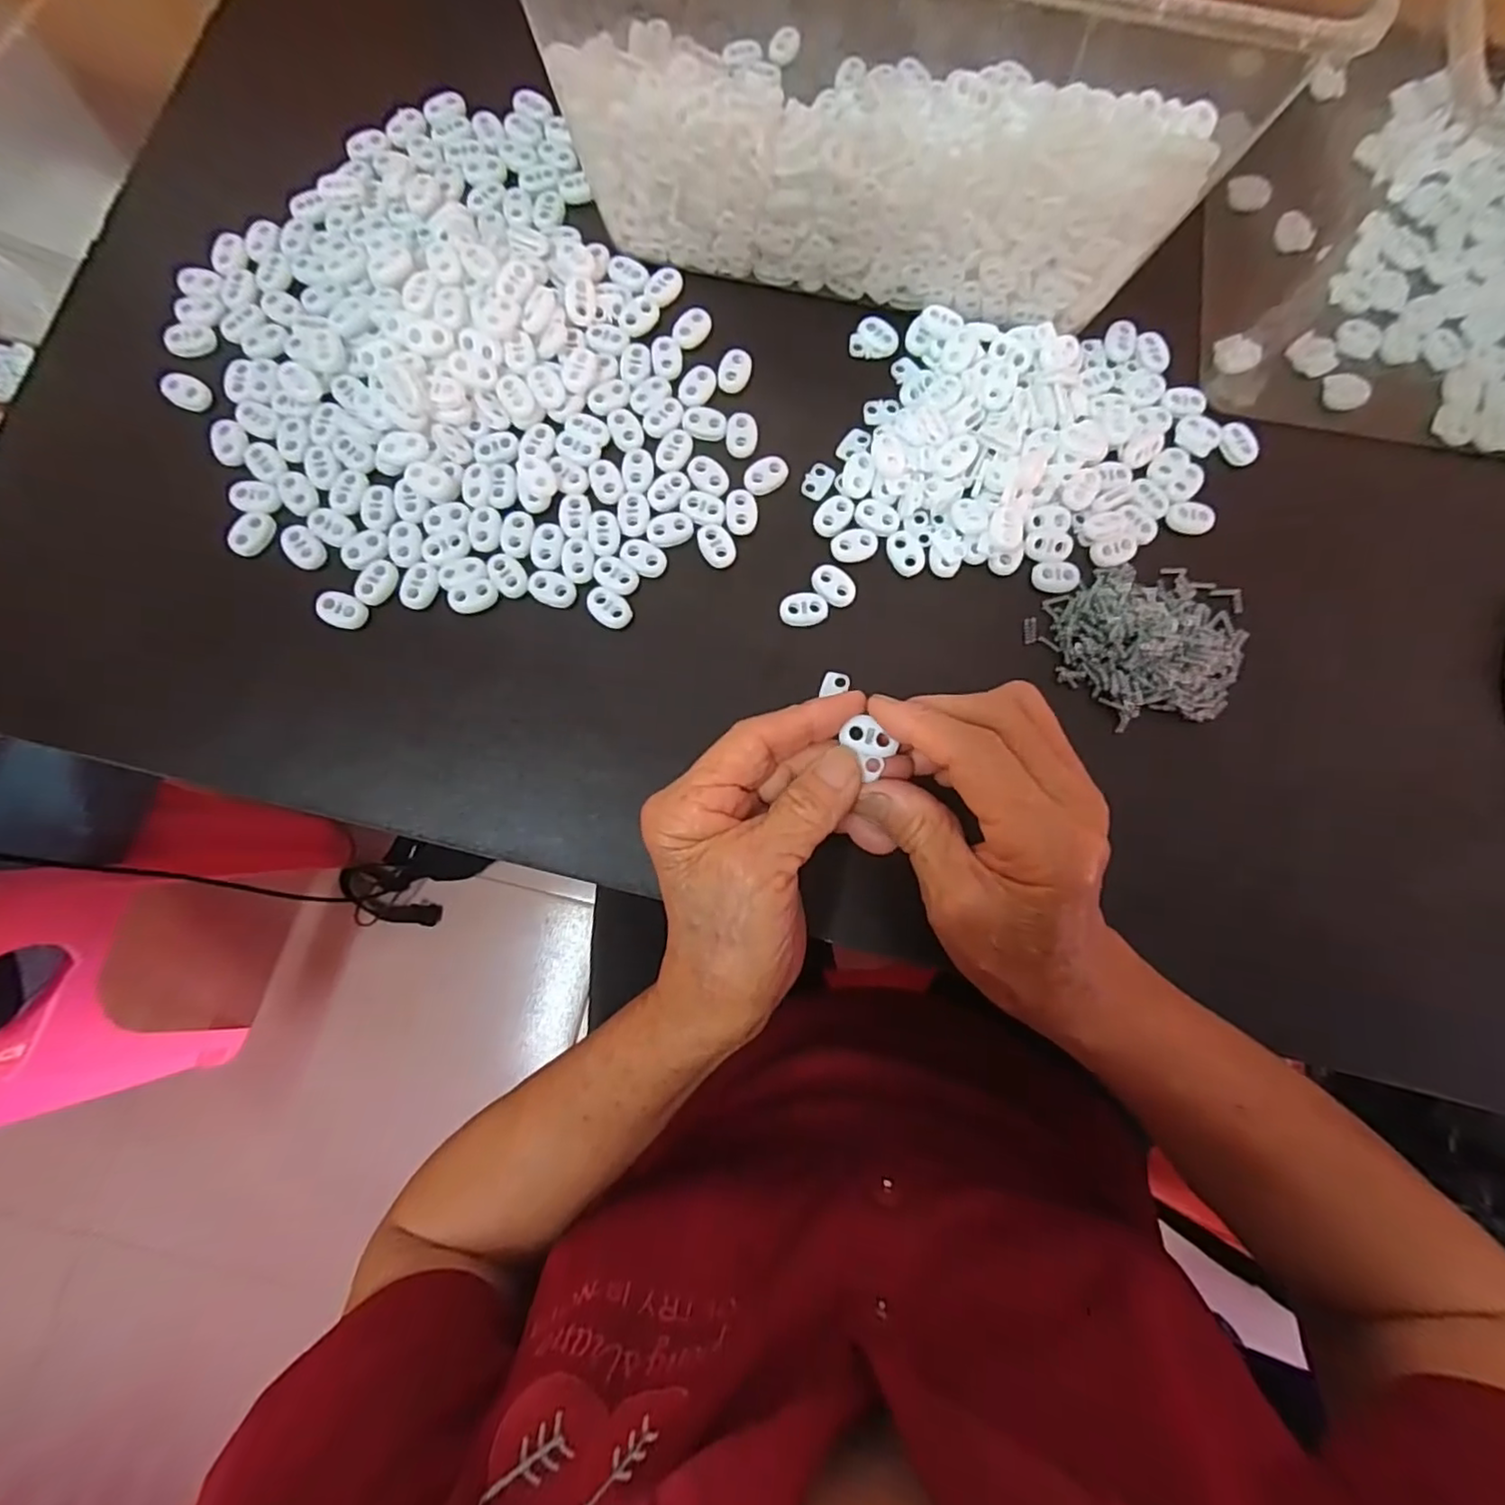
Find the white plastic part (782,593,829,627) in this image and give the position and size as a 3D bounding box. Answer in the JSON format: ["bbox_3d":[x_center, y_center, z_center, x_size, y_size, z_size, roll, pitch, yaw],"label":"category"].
[{"bbox_3d":[0.025,-0.068,0.309,0.022,0.004,0.015,-4,82,-2],"label":"white plastic part"}]

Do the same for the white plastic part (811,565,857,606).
[{"bbox_3d":[0.039,-0.080,0.311,0.022,0.004,0.016,41,83,4],"label":"white plastic part"}]

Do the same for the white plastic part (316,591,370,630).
[{"bbox_3d":[-0.191,-0.066,0.301,0.020,0.007,0.015,23,82,2],"label":"white plastic part"}]

